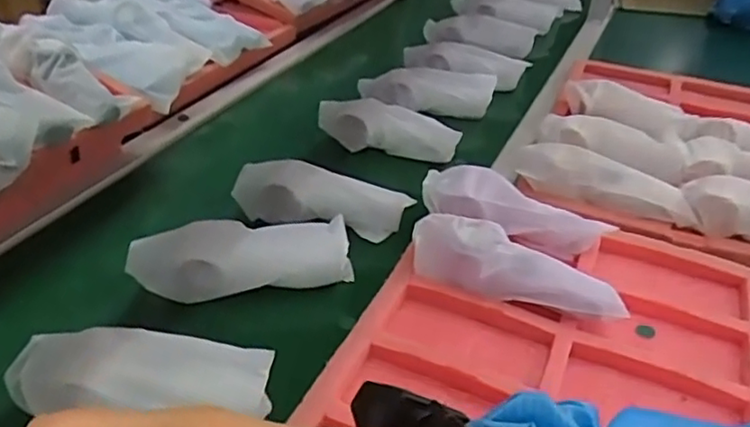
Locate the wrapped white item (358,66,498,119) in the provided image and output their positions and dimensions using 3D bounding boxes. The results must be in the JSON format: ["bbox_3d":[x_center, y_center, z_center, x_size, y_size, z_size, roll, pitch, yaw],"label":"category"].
[{"bbox_3d":[0.081,-0.185,0.953,0.196,0.070,0.051,3,36,1],"label":"wrapped white item"}]

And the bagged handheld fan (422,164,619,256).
[{"bbox_3d":[0.147,-0.005,0.666,0.187,0.054,0.054,10,37,11],"label":"bagged handheld fan"}]

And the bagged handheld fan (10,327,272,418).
[{"bbox_3d":[-0.182,0.122,0.489,0.199,0.048,0.063,3,36,1],"label":"bagged handheld fan"}]

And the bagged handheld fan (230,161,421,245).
[{"bbox_3d":[-0.062,-0.012,0.713,0.199,0.063,0.055,9,37,10],"label":"bagged handheld fan"}]

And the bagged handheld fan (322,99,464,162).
[{"bbox_3d":[0.015,-0.116,0.857,0.199,0.060,0.042,10,37,10],"label":"bagged handheld fan"}]

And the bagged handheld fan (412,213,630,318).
[{"bbox_3d":[0.131,0.054,0.597,0.194,0.054,0.061,13,38,15],"label":"bagged handheld fan"}]

